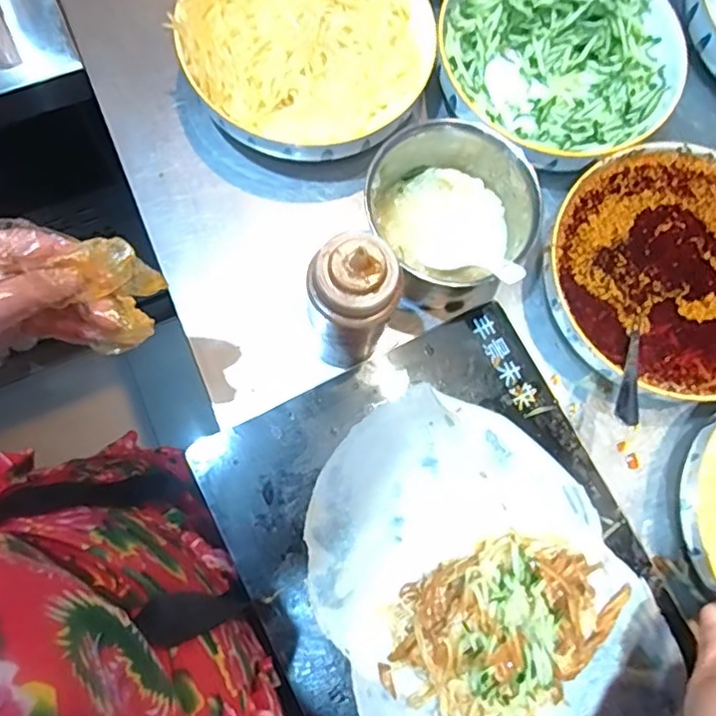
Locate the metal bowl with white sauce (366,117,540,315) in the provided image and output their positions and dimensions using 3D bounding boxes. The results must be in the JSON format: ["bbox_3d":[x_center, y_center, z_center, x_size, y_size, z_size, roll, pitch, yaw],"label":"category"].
[{"bbox_3d":[0.088,-0.130,0.531,0.138,0.073,0.134,-37,80,-9],"label":"metal bowl with white sauce"}]

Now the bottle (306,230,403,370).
[{"bbox_3d":[-0.004,-0.039,0.461,0.058,0.160,0.053,0,77,-1],"label":"bottle"}]

